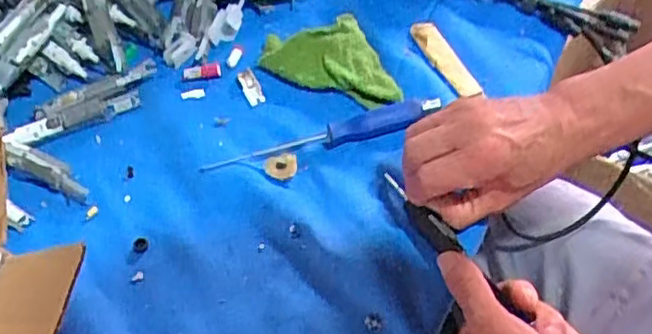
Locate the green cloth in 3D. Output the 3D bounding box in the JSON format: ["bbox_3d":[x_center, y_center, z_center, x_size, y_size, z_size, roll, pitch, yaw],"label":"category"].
[{"bbox_3d":[0.002,-0.081,0.544,0.087,0.026,0.101,-22,54,-8],"label":"green cloth"}]

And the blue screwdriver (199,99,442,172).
[{"bbox_3d":[-0.002,-0.024,0.513,0.186,0.018,0.020,-15,53,-3],"label":"blue screwdriver"}]

